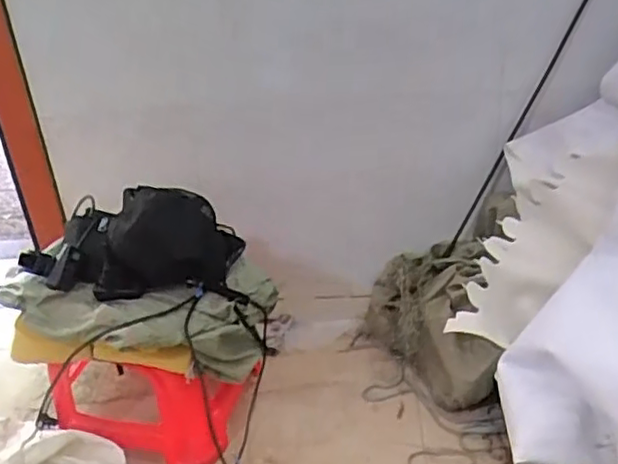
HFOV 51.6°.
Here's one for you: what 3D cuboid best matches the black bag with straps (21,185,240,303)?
[{"bbox_3d":[-0.278,0.005,0.999,0.290,0.138,0.183,-2,29,5],"label":"black bag with straps"}]

